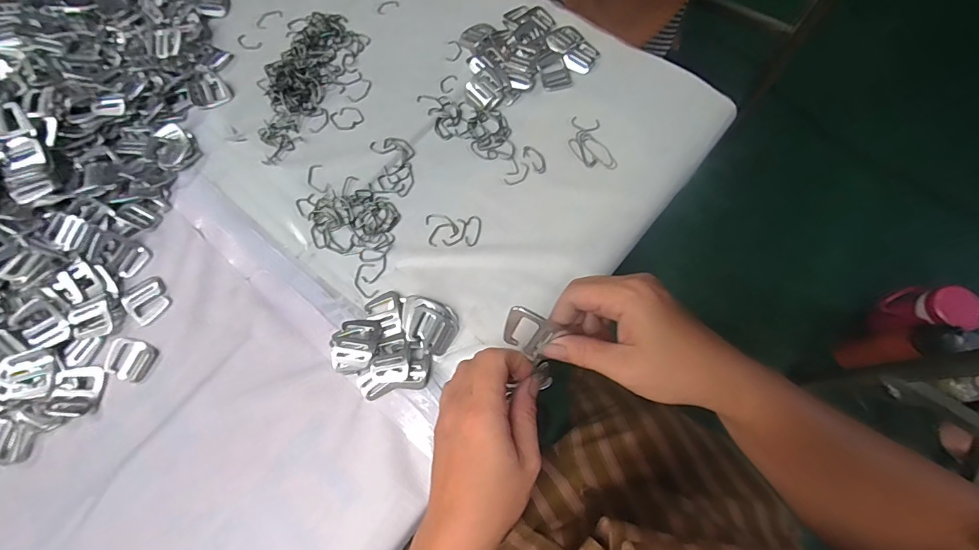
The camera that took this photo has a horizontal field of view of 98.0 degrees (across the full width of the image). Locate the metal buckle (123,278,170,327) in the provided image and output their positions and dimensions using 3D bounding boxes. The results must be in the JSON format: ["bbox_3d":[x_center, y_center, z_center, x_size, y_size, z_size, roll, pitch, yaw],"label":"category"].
[{"bbox_3d":[-0.345,0.026,0.429,0.038,0.004,0.042,-42,76,-12],"label":"metal buckle"}]

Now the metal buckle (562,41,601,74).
[{"bbox_3d":[0.114,-0.264,0.518,0.044,0.008,0.035,-40,76,-12],"label":"metal buckle"}]

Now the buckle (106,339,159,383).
[{"bbox_3d":[-0.351,0.082,0.414,0.046,0.004,0.036,16,72,6],"label":"buckle"}]

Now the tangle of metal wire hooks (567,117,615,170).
[{"bbox_3d":[0.111,-0.147,0.476,0.038,0.008,0.073,-17,72,-5],"label":"tangle of metal wire hooks"}]

